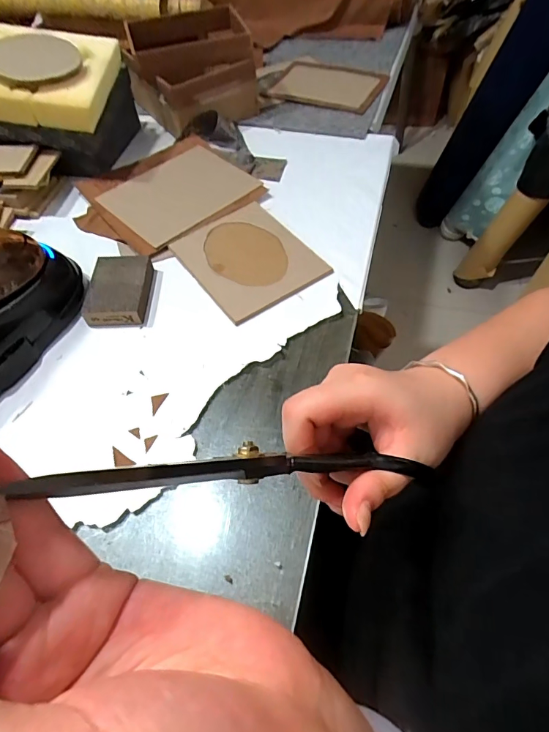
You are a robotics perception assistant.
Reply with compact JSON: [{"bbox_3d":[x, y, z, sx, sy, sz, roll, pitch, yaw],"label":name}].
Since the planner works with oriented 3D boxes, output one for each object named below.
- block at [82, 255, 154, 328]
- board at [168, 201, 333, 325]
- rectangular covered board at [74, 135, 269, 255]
[{"bbox_3d":[-0.194,-0.097,0.541,0.073,0.029,0.099,-1,56,1],"label":"block"},{"bbox_3d":[-0.036,-0.147,0.568,0.147,0.008,0.182,-30,60,-18],"label":"board"},{"bbox_3d":[-0.158,-0.281,0.670,0.229,0.012,0.214,-35,62,-20],"label":"rectangular covered board"}]

